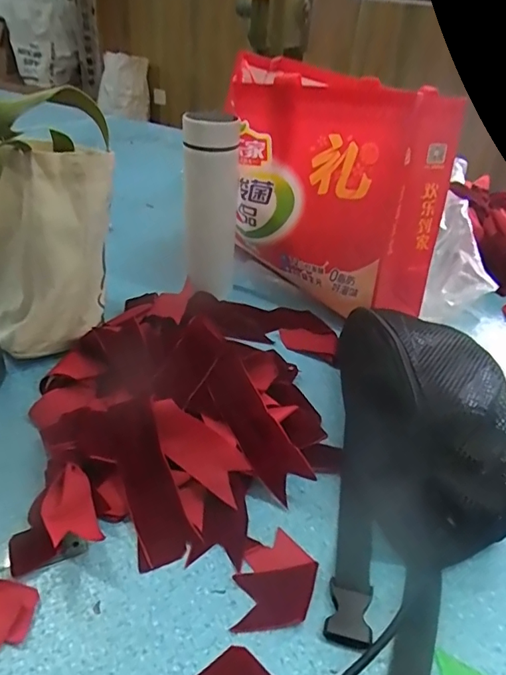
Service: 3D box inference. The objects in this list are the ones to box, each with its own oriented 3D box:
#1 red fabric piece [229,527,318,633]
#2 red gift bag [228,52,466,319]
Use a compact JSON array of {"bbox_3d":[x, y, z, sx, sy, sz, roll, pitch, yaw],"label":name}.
[{"bbox_3d":[0.015,0.166,0.342,0.049,0.004,0.074,15,37,14],"label":"red fabric piece"},{"bbox_3d":[0.082,-0.180,0.603,0.282,0.247,0.130,29,42,29],"label":"red gift bag"}]

